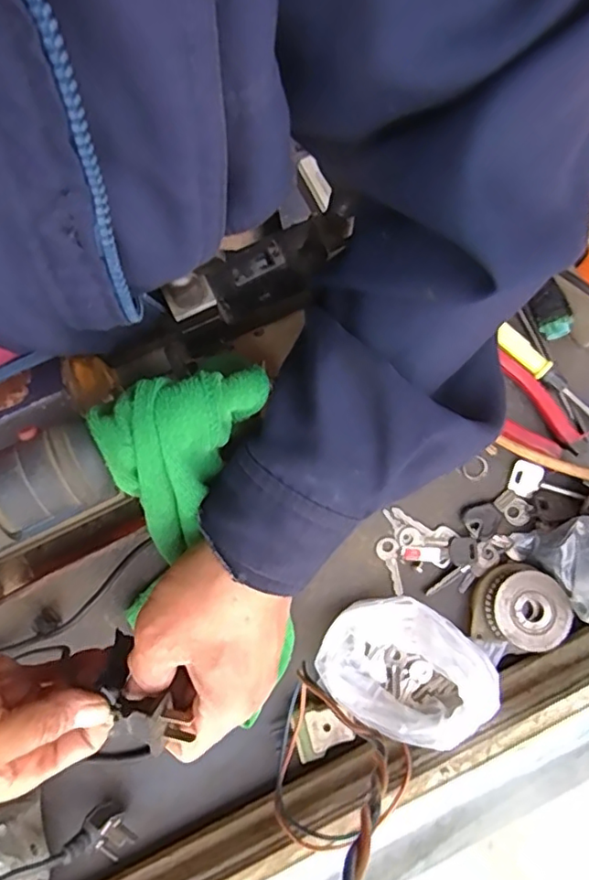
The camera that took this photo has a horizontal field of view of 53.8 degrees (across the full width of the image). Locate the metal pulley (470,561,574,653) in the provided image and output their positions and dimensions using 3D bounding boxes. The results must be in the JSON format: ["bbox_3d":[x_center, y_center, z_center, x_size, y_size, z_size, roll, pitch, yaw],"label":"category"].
[{"bbox_3d":[0.172,0.126,0.440,0.065,0.022,0.056,40,81,8],"label":"metal pulley"}]

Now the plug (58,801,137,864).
[{"bbox_3d":[-0.130,0.272,0.399,0.034,0.052,0.027,37,81,8],"label":"plug"}]

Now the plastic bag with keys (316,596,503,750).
[{"bbox_3d":[0.079,0.163,0.417,0.115,0.059,0.085,18,79,4],"label":"plastic bag with keys"}]

